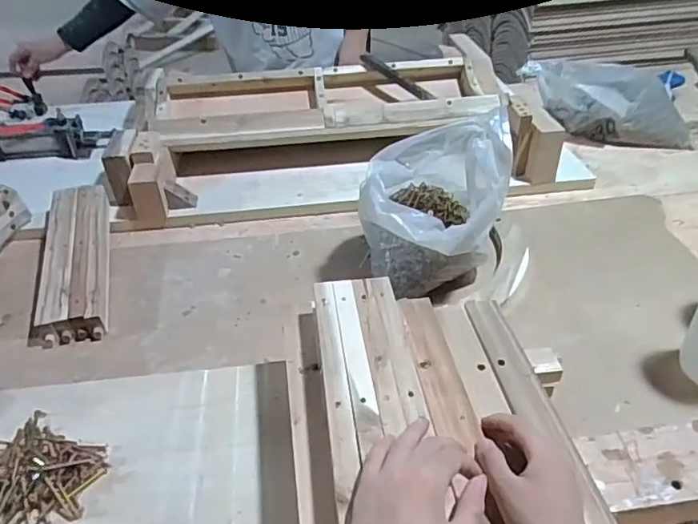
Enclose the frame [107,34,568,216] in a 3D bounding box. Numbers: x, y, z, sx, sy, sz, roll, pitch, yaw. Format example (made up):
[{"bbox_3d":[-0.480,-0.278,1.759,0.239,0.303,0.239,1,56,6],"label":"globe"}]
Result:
[{"bbox_3d":[-0.045,-0.289,1.155,0.794,0.119,0.468,-5,38,-5],"label":"frame"}]

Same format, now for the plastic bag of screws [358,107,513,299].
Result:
[{"bbox_3d":[0.122,-0.080,0.802,0.186,0.217,0.225,9,39,12],"label":"plastic bag of screws"}]

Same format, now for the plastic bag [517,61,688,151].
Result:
[{"bbox_3d":[0.559,-0.350,1.237,0.342,0.118,0.199,6,39,9],"label":"plastic bag"}]

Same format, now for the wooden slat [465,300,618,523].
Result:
[{"bbox_3d":[0.179,0.141,0.537,0.041,0.016,0.324,-6,38,-6],"label":"wooden slat"}]

